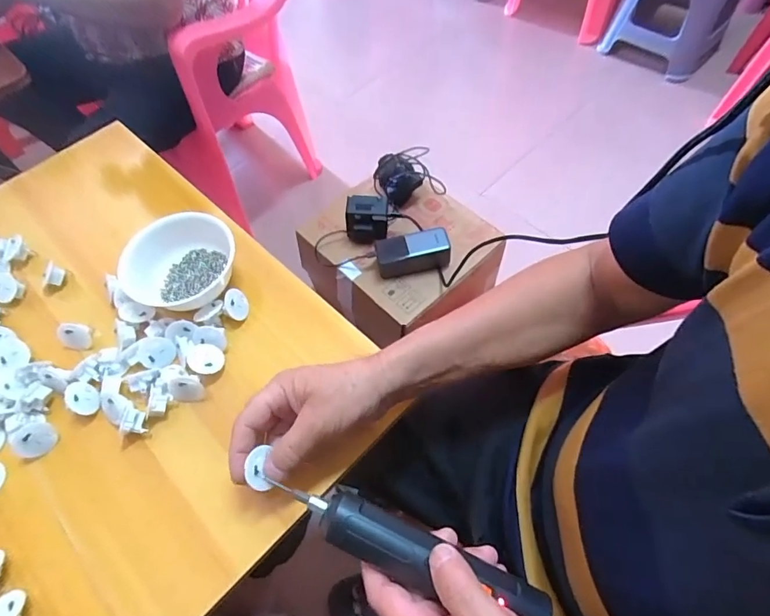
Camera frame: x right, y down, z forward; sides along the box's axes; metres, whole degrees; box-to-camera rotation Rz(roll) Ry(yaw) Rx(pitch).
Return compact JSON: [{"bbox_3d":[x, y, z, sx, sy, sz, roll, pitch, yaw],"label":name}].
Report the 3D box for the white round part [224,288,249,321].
[{"bbox_3d":[-0.156,-0.003,0.469,0.011,0.027,0.033,-26,55,40],"label":"white round part"}]

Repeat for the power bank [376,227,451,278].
[{"bbox_3d":[0.050,-0.098,0.809,0.128,0.056,0.057,-9,59,-2],"label":"power bank"}]

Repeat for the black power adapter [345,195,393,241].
[{"bbox_3d":[-0.032,-0.164,0.833,0.077,0.066,0.052,4,60,6],"label":"black power adapter"}]

